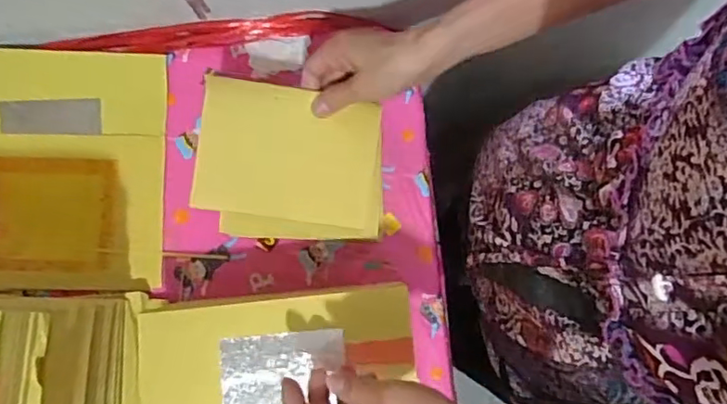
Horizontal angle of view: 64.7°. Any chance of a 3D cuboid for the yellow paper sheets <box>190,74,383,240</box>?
[{"bbox_3d":[-0.062,-0.034,0.515,0.166,0.013,0.132,7,92,-9],"label":"yellow paper sheets"}]

